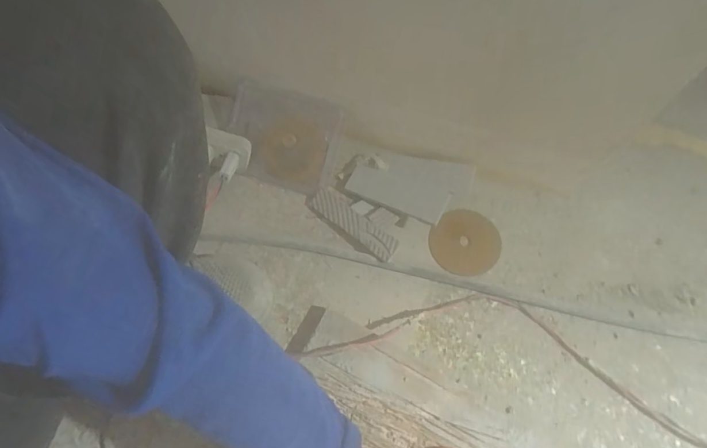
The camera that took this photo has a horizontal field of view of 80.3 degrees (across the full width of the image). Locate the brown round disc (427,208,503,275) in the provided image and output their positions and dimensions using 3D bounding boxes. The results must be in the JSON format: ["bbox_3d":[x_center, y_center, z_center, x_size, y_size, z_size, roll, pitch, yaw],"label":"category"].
[{"bbox_3d":[0.161,0.027,0.604,0.098,0.009,0.093,17,83,11],"label":"brown round disc"}]

